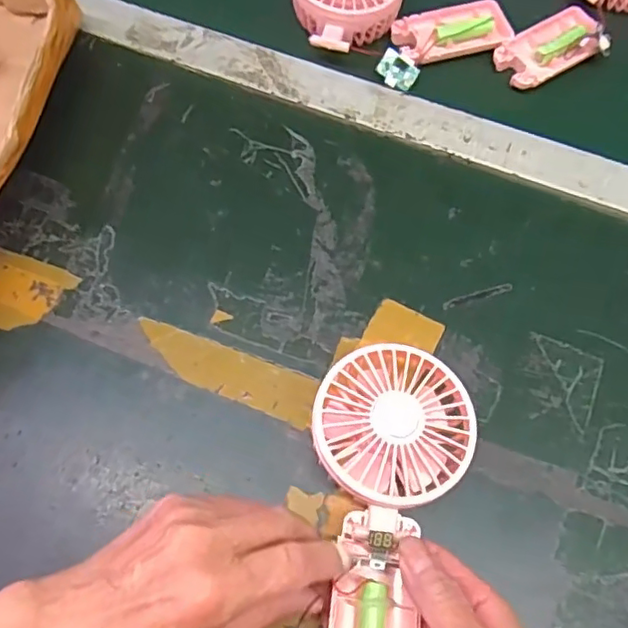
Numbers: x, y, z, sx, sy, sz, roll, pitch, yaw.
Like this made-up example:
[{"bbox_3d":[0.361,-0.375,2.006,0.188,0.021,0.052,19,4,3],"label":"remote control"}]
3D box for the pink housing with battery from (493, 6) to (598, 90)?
[{"bbox_3d":[0.190,-0.215,0.471,0.091,0.018,0.046,-28,72,-13],"label":"pink housing with battery"}]

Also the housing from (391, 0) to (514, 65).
[{"bbox_3d":[0.110,-0.227,0.472,0.092,0.009,0.048,-16,70,-9],"label":"housing"}]

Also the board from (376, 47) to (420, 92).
[{"bbox_3d":[0.065,-0.189,0.460,0.031,0.004,0.025,29,94,-7],"label":"board"}]

